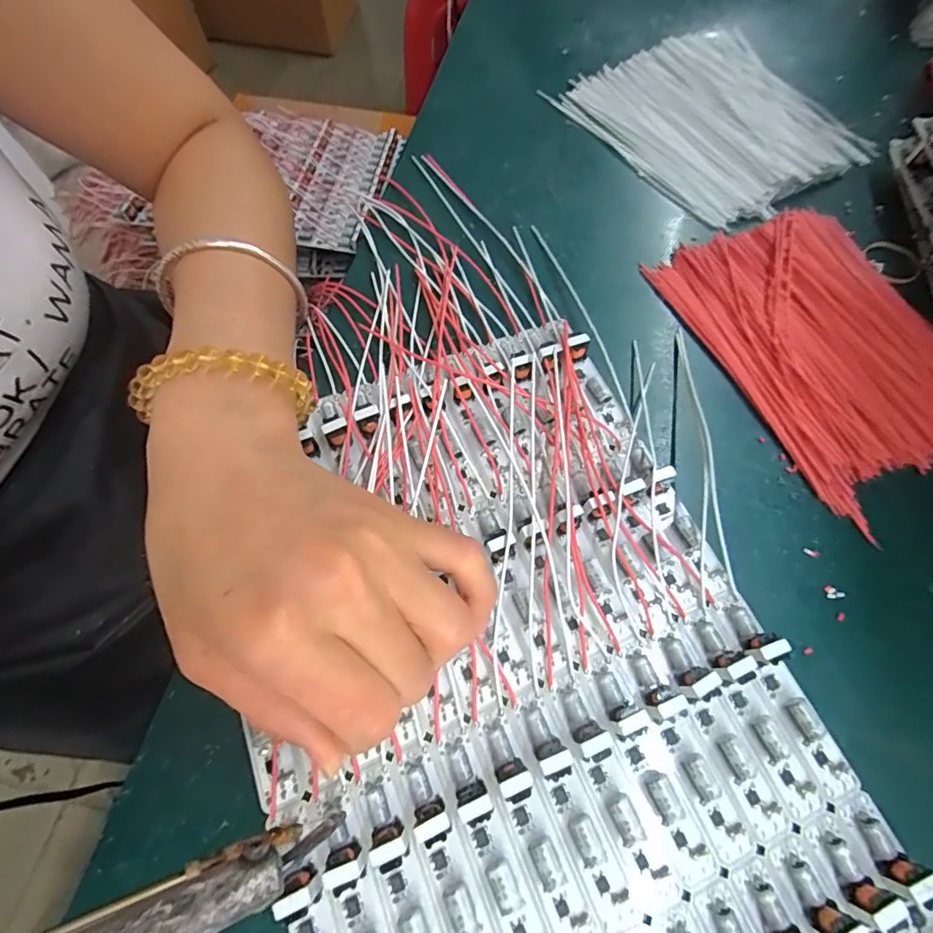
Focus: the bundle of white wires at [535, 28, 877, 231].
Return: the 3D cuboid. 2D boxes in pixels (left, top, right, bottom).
[{"bbox_3d":[0.161,-0.229,0.320,0.147,0.012,0.154,-32,70,-13],"label":"bundle of white wires"}]

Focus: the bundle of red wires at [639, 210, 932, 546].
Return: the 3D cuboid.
[{"bbox_3d":[0.180,-0.066,0.248,0.111,0.015,0.155,-21,68,-9],"label":"bundle of red wires"}]

